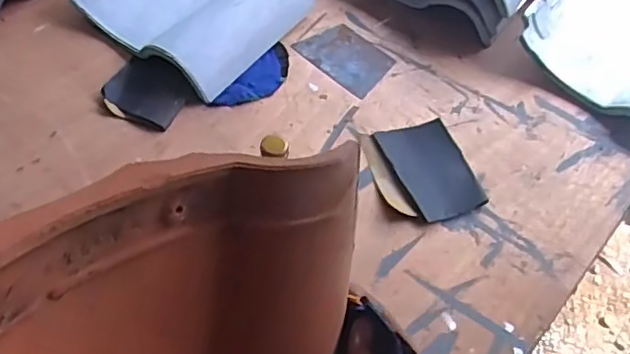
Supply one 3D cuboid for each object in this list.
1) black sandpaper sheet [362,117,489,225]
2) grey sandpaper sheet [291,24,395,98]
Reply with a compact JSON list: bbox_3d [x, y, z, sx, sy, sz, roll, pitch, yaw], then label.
[{"bbox_3d":[0.140,-0.008,0.788,0.125,0.021,0.149,-13,49,-12],"label":"black sandpaper sheet"},{"bbox_3d":[0.051,-0.183,0.918,0.136,0.004,0.103,40,59,22],"label":"grey sandpaper sheet"}]

